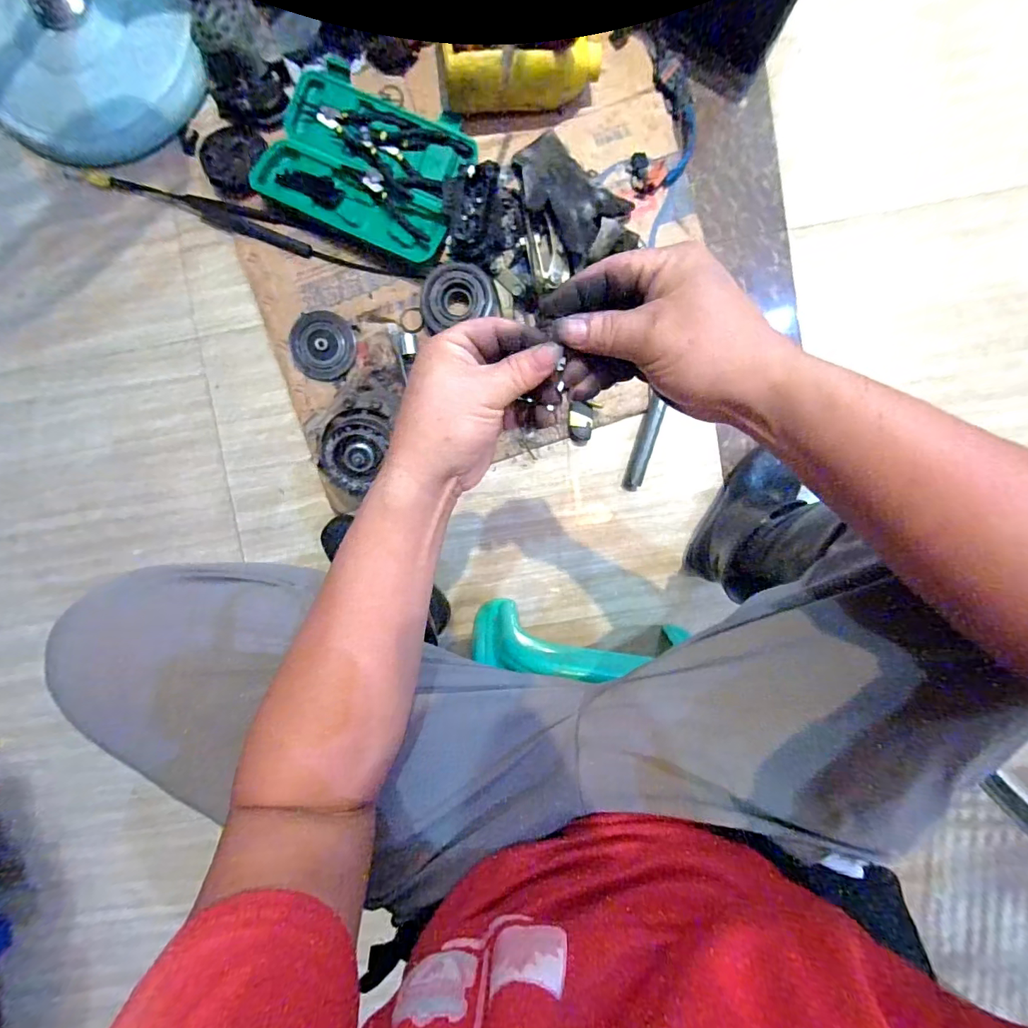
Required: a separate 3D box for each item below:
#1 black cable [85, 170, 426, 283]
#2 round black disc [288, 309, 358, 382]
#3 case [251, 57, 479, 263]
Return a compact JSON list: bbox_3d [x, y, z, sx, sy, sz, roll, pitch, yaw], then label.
[{"bbox_3d":[-0.410,-0.457,0.725,0.555,0.021,0.042,19,96,-1],"label":"black cable"},{"bbox_3d":[-0.305,-0.267,0.731,0.104,0.010,0.101,0,96,1],"label":"round black disc"},{"bbox_3d":[-0.223,-0.535,0.702,0.306,0.040,0.224,25,96,-2],"label":"case"}]

